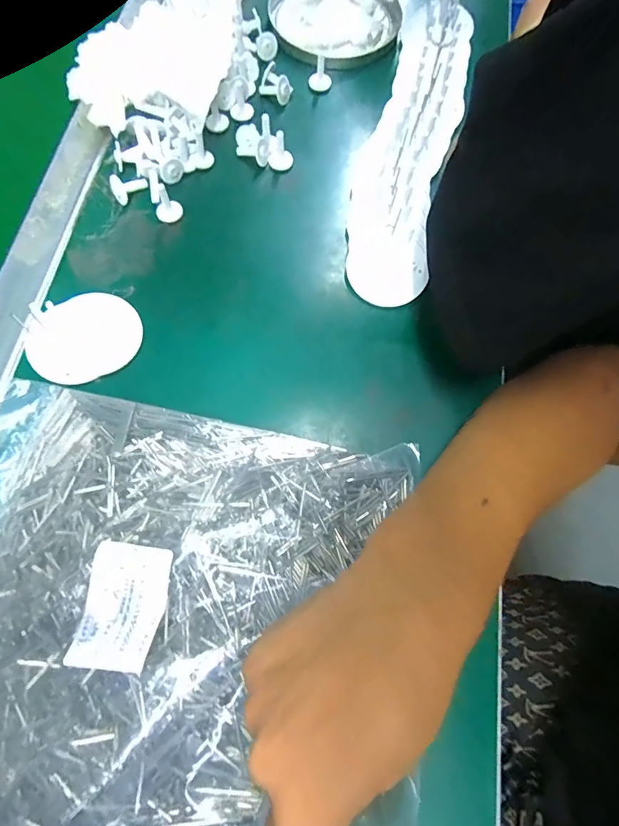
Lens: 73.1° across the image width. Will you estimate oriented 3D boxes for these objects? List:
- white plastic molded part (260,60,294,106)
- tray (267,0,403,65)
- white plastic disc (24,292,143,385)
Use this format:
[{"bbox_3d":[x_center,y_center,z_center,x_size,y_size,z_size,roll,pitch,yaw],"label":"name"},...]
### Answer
[{"bbox_3d":[-0.030,-0.298,0.377,0.028,0.018,0.021,31,75,11],"label":"white plastic molded part"},{"bbox_3d":[0.024,-0.400,0.418,0.126,0.023,0.126,0,71,1],"label":"tray"},{"bbox_3d":[-0.159,-0.055,0.296,0.073,0.008,0.063,-18,72,-5],"label":"white plastic disc"}]

